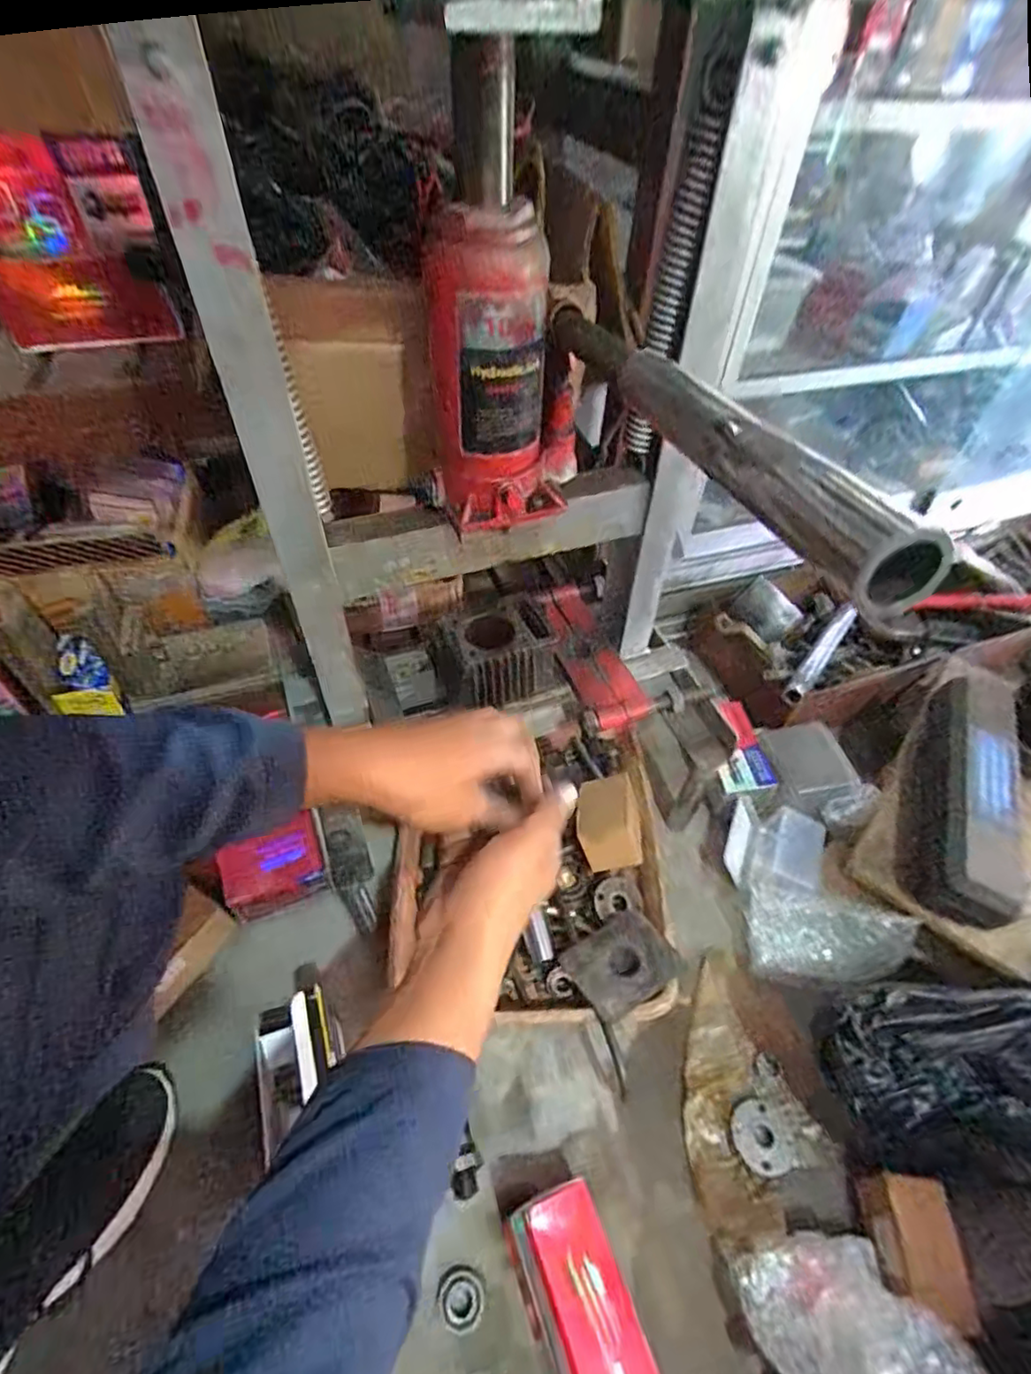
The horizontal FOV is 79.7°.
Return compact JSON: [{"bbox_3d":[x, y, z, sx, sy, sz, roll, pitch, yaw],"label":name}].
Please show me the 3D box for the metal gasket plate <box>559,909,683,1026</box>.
[{"bbox_3d":[0.101,0.265,0.592,0.094,0.019,0.077,-26,55,-23],"label":"metal gasket plate"}]

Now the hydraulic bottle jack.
[{"bbox_3d":[-0.008,-0.235,0.398,0.106,0.223,0.125,0,49,-2],"label":"hydraulic bottle jack"}]

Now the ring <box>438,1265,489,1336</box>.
[{"bbox_3d":[-0.041,0.474,0.478,0.038,0.009,0.037,1,49,-1],"label":"ring"}]

